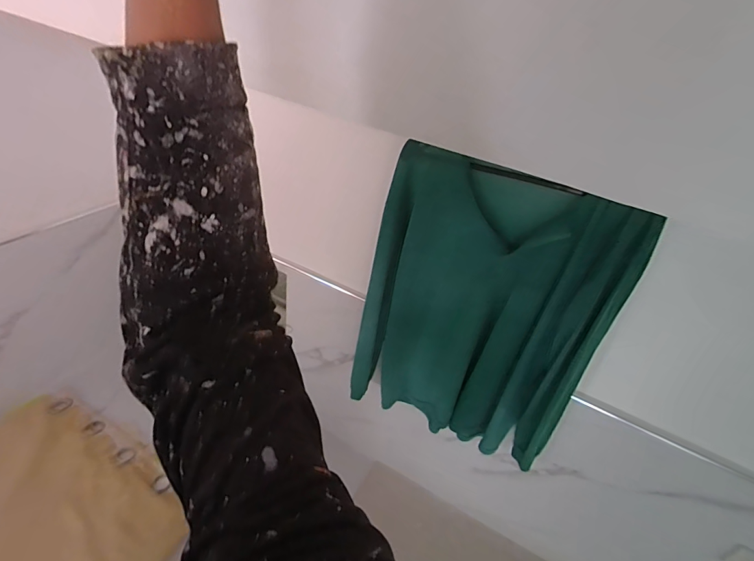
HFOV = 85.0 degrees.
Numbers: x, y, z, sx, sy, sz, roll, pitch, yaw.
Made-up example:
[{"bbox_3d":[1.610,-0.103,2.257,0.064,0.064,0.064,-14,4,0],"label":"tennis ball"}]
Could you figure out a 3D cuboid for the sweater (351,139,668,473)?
[{"bbox_3d":[0.185,0.086,0.846,0.483,0.642,0.046,17,35,18],"label":"sweater"}]

